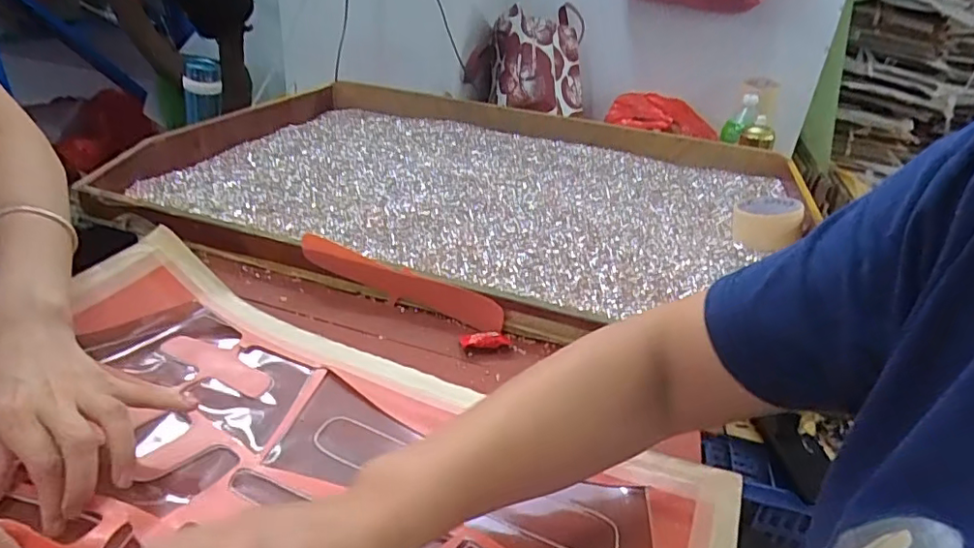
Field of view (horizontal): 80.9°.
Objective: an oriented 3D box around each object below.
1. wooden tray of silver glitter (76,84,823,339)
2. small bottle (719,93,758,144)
[{"bbox_3d":[-0.026,-0.142,0.865,0.884,0.076,0.611,14,31,13],"label":"wooden tray of silver glitter"},{"bbox_3d":[0.563,-0.350,1.277,0.042,0.124,0.047,23,11,-46],"label":"small bottle"}]

